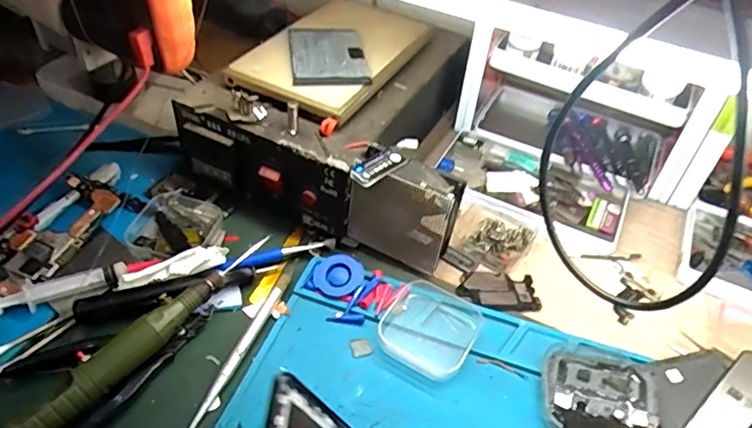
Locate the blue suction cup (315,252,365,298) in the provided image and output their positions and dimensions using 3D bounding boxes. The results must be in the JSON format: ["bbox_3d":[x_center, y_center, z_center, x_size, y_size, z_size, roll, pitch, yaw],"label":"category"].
[{"bbox_3d":[-0.028,0.047,0.423,0.036,0.009,0.036,3,45,-3],"label":"blue suction cup"}]

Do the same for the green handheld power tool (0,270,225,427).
[{"bbox_3d":[-0.160,0.091,0.356,0.018,0.026,0.159,28,49,21],"label":"green handheld power tool"}]

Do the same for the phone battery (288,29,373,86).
[{"bbox_3d":[-0.041,-0.136,0.469,0.064,0.008,0.088,-2,46,-13],"label":"phone battery"}]

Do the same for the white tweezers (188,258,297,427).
[{"bbox_3d":[-0.089,0.086,0.389,0.009,0.005,0.146,17,46,12],"label":"white tweezers"}]

